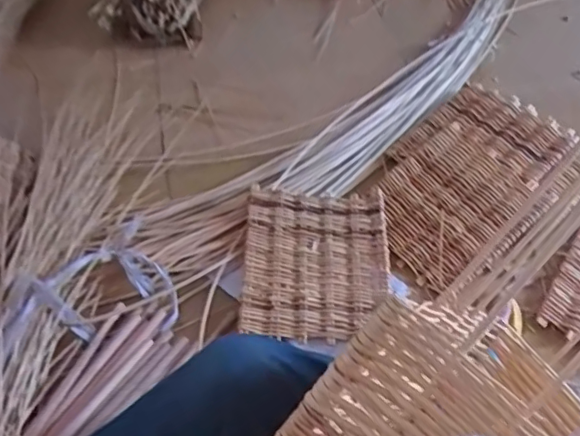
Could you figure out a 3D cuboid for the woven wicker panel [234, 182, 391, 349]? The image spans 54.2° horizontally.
[{"bbox_3d":[0.047,0.073,1.024,0.260,0.028,0.302,0,53,3],"label":"woven wicker panel"}]

